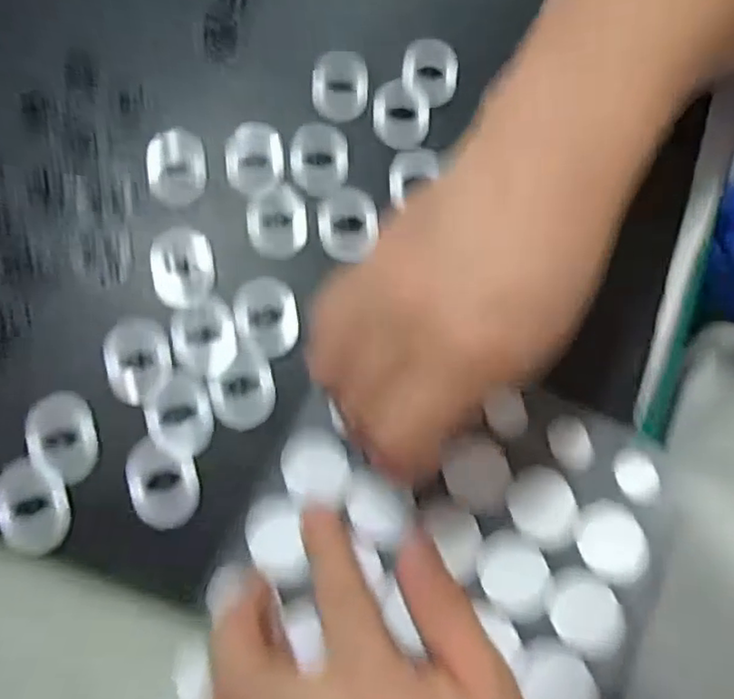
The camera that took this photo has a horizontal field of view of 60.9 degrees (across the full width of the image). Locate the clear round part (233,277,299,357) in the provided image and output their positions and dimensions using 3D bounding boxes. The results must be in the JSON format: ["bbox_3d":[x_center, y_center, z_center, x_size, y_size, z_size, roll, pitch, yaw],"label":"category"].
[{"bbox_3d":[-0.046,-0.015,0.283,0.028,0.004,0.036,-12,75,-4],"label":"clear round part"}]

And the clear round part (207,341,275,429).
[{"bbox_3d":[-0.056,0.017,0.279,0.028,0.004,0.037,-10,75,-3],"label":"clear round part"}]

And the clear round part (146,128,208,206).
[{"bbox_3d":[-0.093,-0.089,0.304,0.027,0.008,0.038,-7,75,-3],"label":"clear round part"}]

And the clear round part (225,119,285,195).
[{"bbox_3d":[-0.055,-0.094,0.306,0.029,0.005,0.037,-6,75,-2],"label":"clear round part"}]

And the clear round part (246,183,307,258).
[{"bbox_3d":[-0.043,-0.061,0.297,0.028,0.005,0.036,-5,75,-2],"label":"clear round part"}]

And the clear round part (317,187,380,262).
[{"bbox_3d":[-0.009,-0.061,0.298,0.028,0.006,0.035,-6,75,-2],"label":"clear round part"}]

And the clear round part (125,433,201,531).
[{"bbox_3d":[-0.087,0.056,0.264,0.029,0.004,0.038,-14,75,-5],"label":"clear round part"}]

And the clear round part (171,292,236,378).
[{"bbox_3d":[-0.074,-0.006,0.281,0.028,0.004,0.036,-10,75,-3],"label":"clear round part"}]

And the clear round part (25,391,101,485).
[{"bbox_3d":[-0.132,0.037,0.267,0.027,0.004,0.039,-17,75,-5],"label":"clear round part"}]

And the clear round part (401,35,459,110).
[{"bbox_3d":[0.032,-0.143,0.320,0.028,0.004,0.037,-2,74,-1],"label":"clear round part"}]

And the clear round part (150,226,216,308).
[{"bbox_3d":[-0.085,-0.039,0.288,0.028,0.004,0.037,-10,75,-3],"label":"clear round part"}]

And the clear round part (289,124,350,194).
[{"bbox_3d":[-0.023,-0.093,0.305,0.028,0.006,0.034,-5,75,-2],"label":"clear round part"}]

